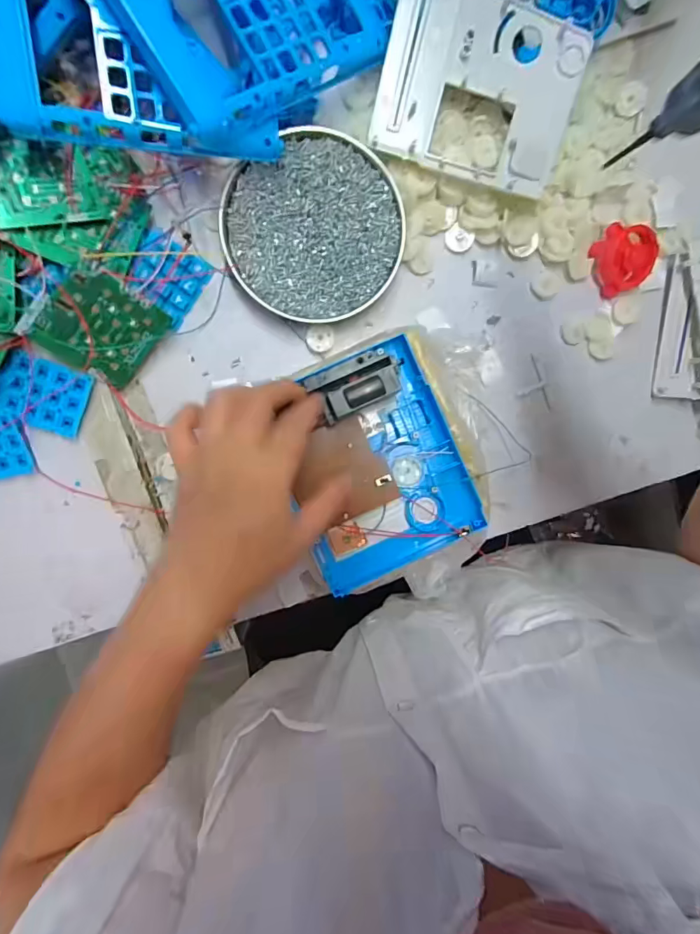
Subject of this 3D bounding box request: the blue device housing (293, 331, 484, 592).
[{"bbox_3d":[0.020,0.000,0.328,0.135,0.036,0.166,-23,99,-3],"label":"blue device housing"}]

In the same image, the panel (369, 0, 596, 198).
[{"bbox_3d":[0.096,-0.279,0.320,0.142,0.005,0.113,13,108,-5],"label":"panel"}]

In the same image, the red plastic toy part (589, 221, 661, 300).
[{"bbox_3d":[0.231,-0.176,0.362,0.046,0.020,0.052,-25,99,-2],"label":"red plastic toy part"}]

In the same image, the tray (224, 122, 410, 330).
[{"bbox_3d":[-0.028,-0.184,0.338,0.133,0.018,0.130,-1,97,-6],"label":"tray"}]

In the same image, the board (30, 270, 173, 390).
[{"bbox_3d":[-0.179,-0.099,0.317,0.069,0.006,0.070,-47,131,12],"label":"board"}]

